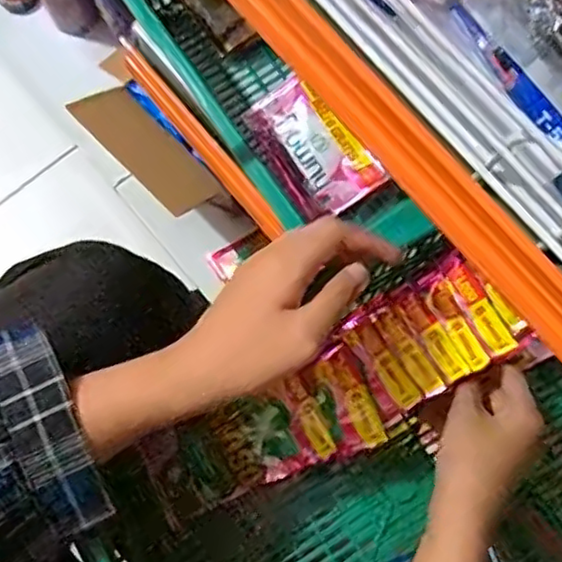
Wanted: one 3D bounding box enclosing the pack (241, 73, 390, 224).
[{"bbox_3d":[0.022,-0.104,0.527,0.071,0.008,0.115,-40,79,20],"label":"pack"}]

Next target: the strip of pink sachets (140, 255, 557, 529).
[{"bbox_3d":[0.037,0.078,0.454,0.270,0.040,0.081,-29,82,2],"label":"strip of pink sachets"}]

